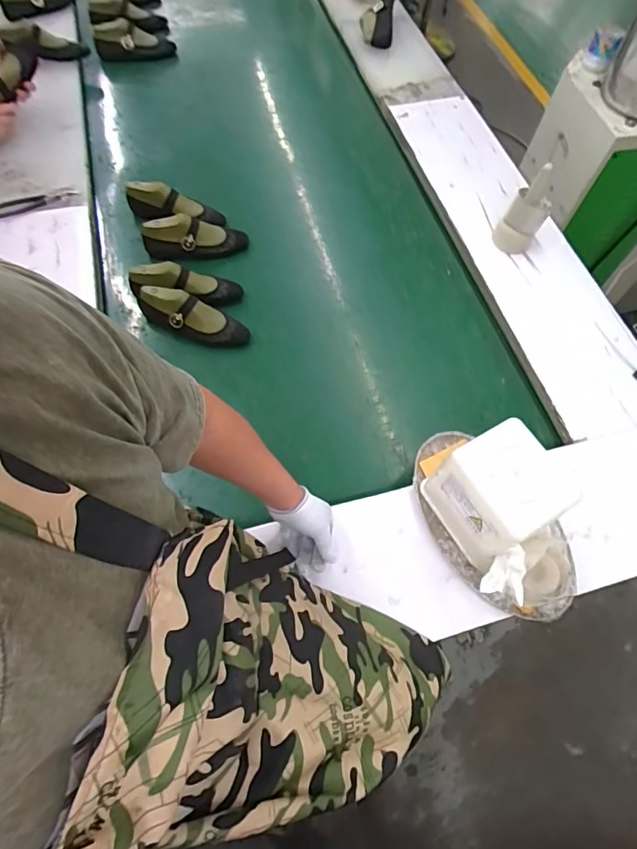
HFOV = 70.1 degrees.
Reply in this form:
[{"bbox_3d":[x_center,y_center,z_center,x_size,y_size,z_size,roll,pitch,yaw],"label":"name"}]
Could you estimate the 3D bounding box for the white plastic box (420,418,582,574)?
[{"bbox_3d":[0.275,0.106,0.699,0.137,0.161,0.151,-27,68,-15],"label":"white plastic box"}]

